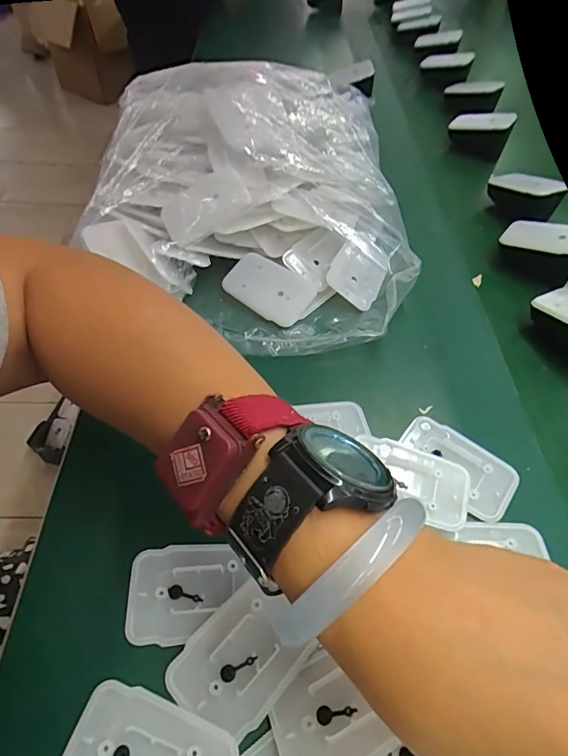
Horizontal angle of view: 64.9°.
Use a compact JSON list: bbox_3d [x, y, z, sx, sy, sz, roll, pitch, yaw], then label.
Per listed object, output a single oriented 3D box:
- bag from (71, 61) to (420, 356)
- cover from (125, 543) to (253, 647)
[{"bbox_3d":[-0.031,-0.167,0.389,0.247,0.090,0.322,2,53,-3],"label":"bag"},{"bbox_3d":[-0.048,0.106,0.223,0.056,0.004,0.045,0,53,-4],"label":"cover"}]

